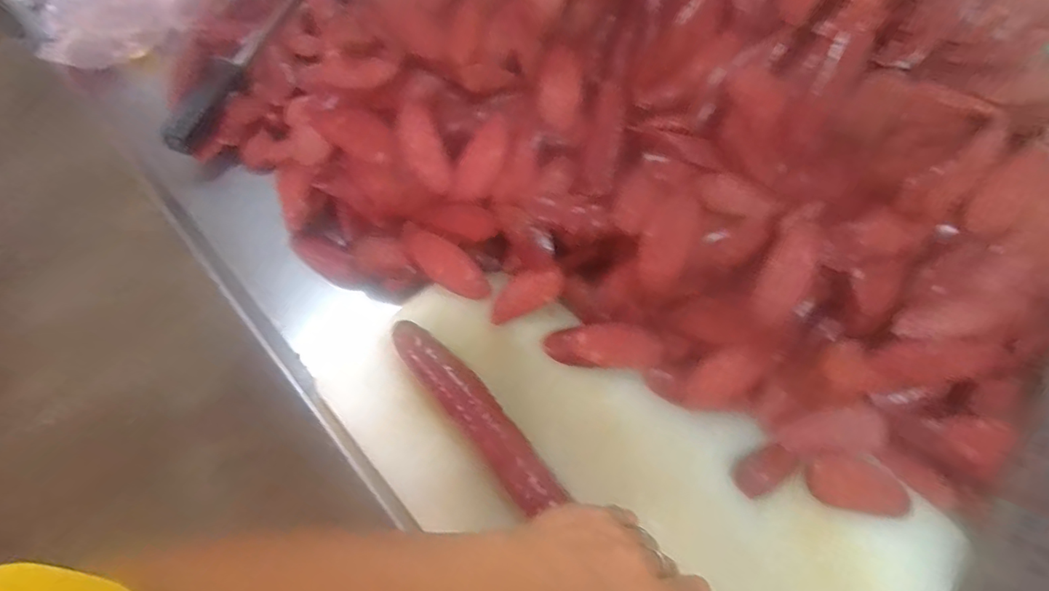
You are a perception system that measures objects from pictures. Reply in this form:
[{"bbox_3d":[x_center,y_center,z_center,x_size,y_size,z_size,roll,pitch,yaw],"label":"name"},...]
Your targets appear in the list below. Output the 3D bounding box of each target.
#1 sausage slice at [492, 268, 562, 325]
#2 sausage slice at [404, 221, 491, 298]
[{"bbox_3d":[0.000,-0.002,0.468,0.068,0.005,0.033,-27,82,0],"label":"sausage slice"},{"bbox_3d":[-0.074,-0.031,0.481,0.097,0.015,0.034,34,66,16],"label":"sausage slice"}]

